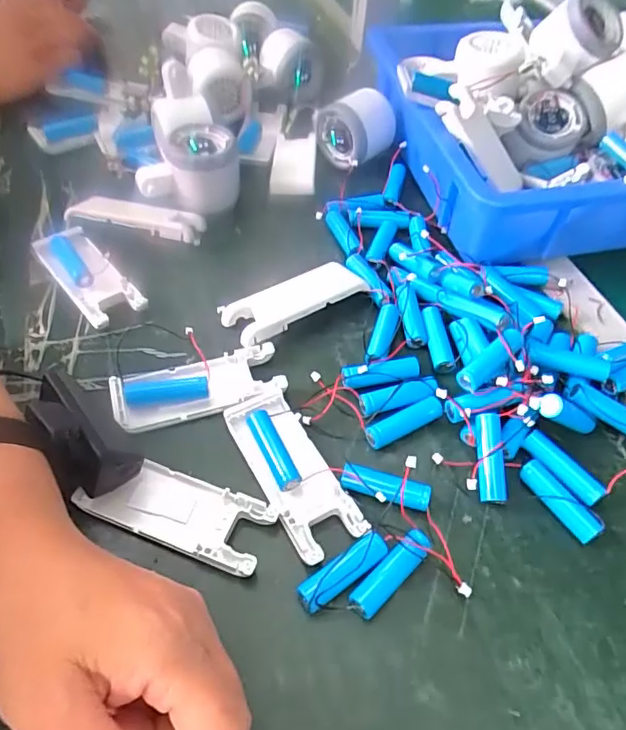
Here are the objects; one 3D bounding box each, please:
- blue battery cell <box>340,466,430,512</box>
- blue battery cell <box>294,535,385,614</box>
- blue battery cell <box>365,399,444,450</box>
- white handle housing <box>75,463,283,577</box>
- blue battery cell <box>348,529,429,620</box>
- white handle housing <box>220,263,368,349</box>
[{"bbox_3d":[0.041,0.069,0.304,0.049,0.016,0.014,15,52,10],"label":"blue battery cell"},{"bbox_3d":[0.015,0.106,0.276,0.051,0.017,0.014,-29,58,-23],"label":"blue battery cell"},{"bbox_3d":[0.056,0.034,0.333,0.049,0.013,0.014,-23,56,-19],"label":"blue battery cell"},{"bbox_3d":[-0.073,0.080,0.296,0.101,0.014,0.040,18,53,12],"label":"white handle housing"},{"bbox_3d":[0.041,0.106,0.277,0.051,0.017,0.015,-36,61,-27],"label":"blue battery cell"},{"bbox_3d":[-0.014,-0.045,0.386,0.097,0.018,0.042,-25,56,-20],"label":"white handle housing"}]

